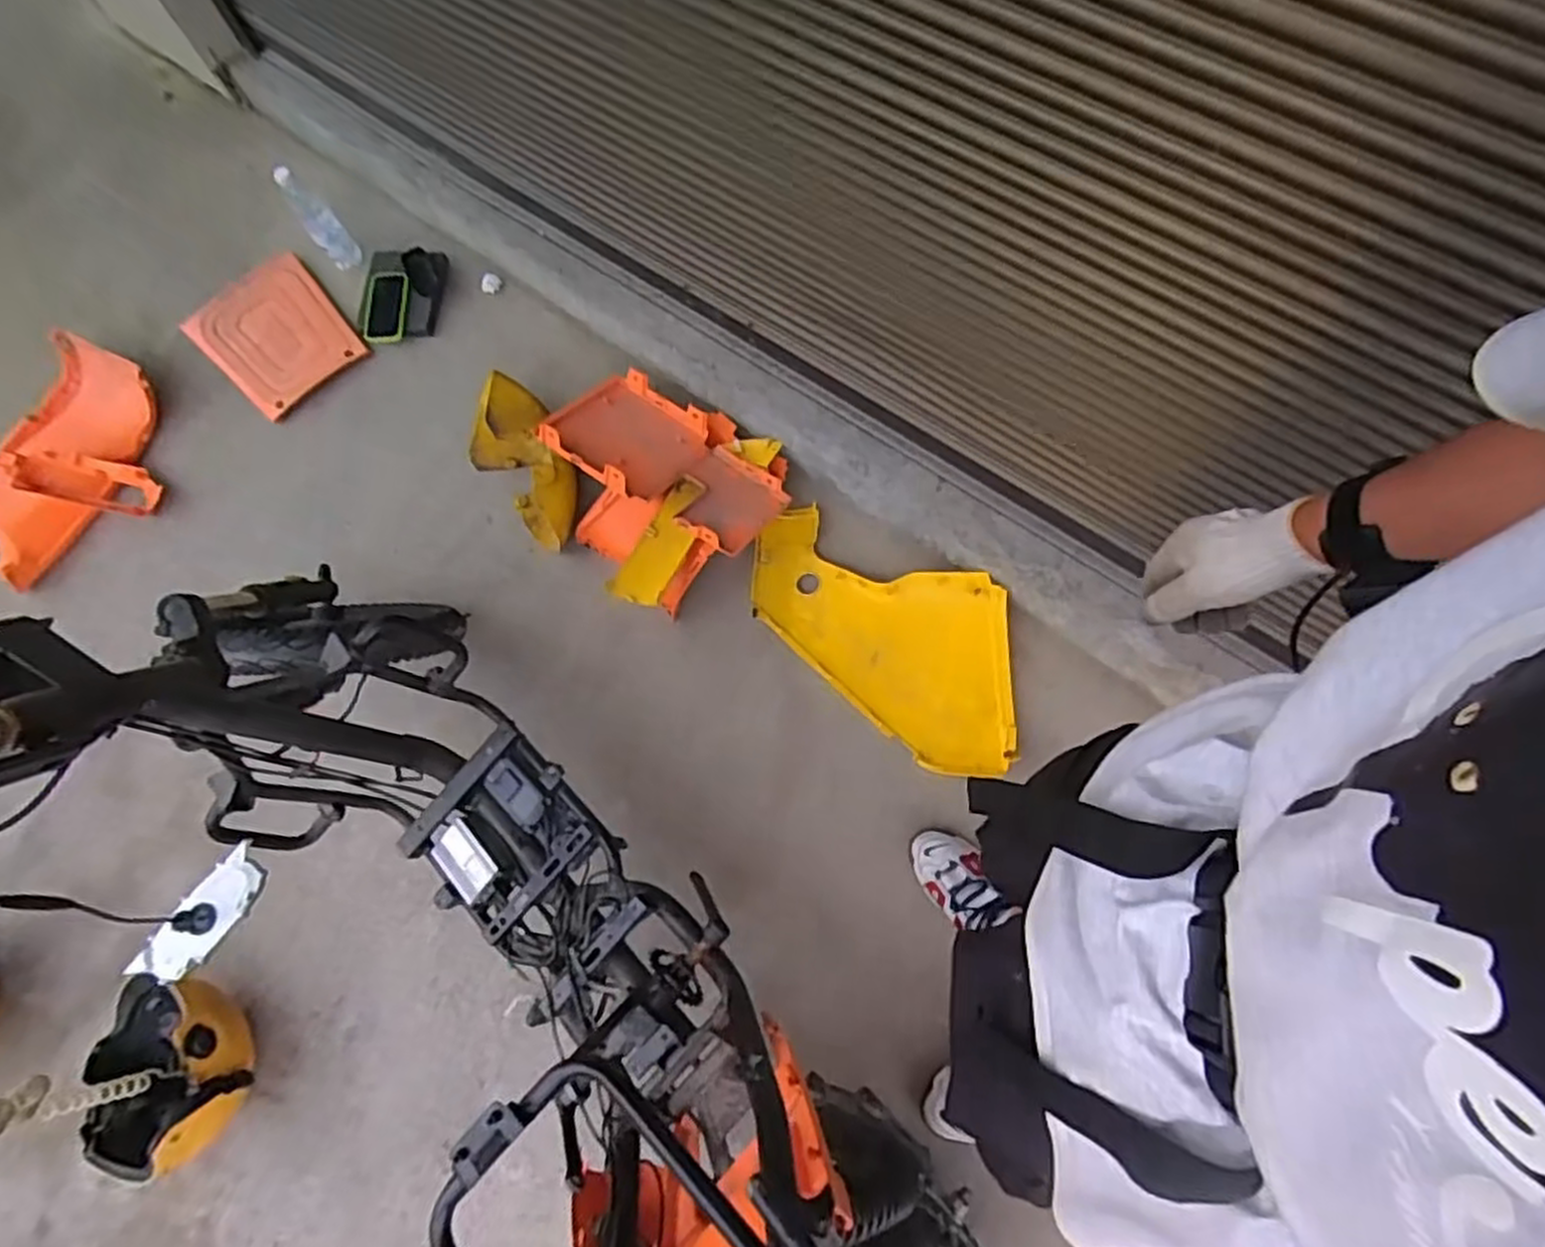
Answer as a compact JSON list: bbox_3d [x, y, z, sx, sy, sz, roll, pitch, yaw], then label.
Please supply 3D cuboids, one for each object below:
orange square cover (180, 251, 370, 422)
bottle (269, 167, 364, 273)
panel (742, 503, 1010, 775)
[{"bbox_3d":[-1.010,-0.583,1.600,0.266,0.050,0.297,-38,73,-11],"label":"orange square cover"},{"bbox_3d":[-0.899,-0.805,1.556,0.069,0.231,0.055,-35,73,-10],"label":"bottle"},{"bbox_3d":[0.215,-0.001,1.373,0.575,0.051,0.304,42,77,15],"label":"panel"}]

